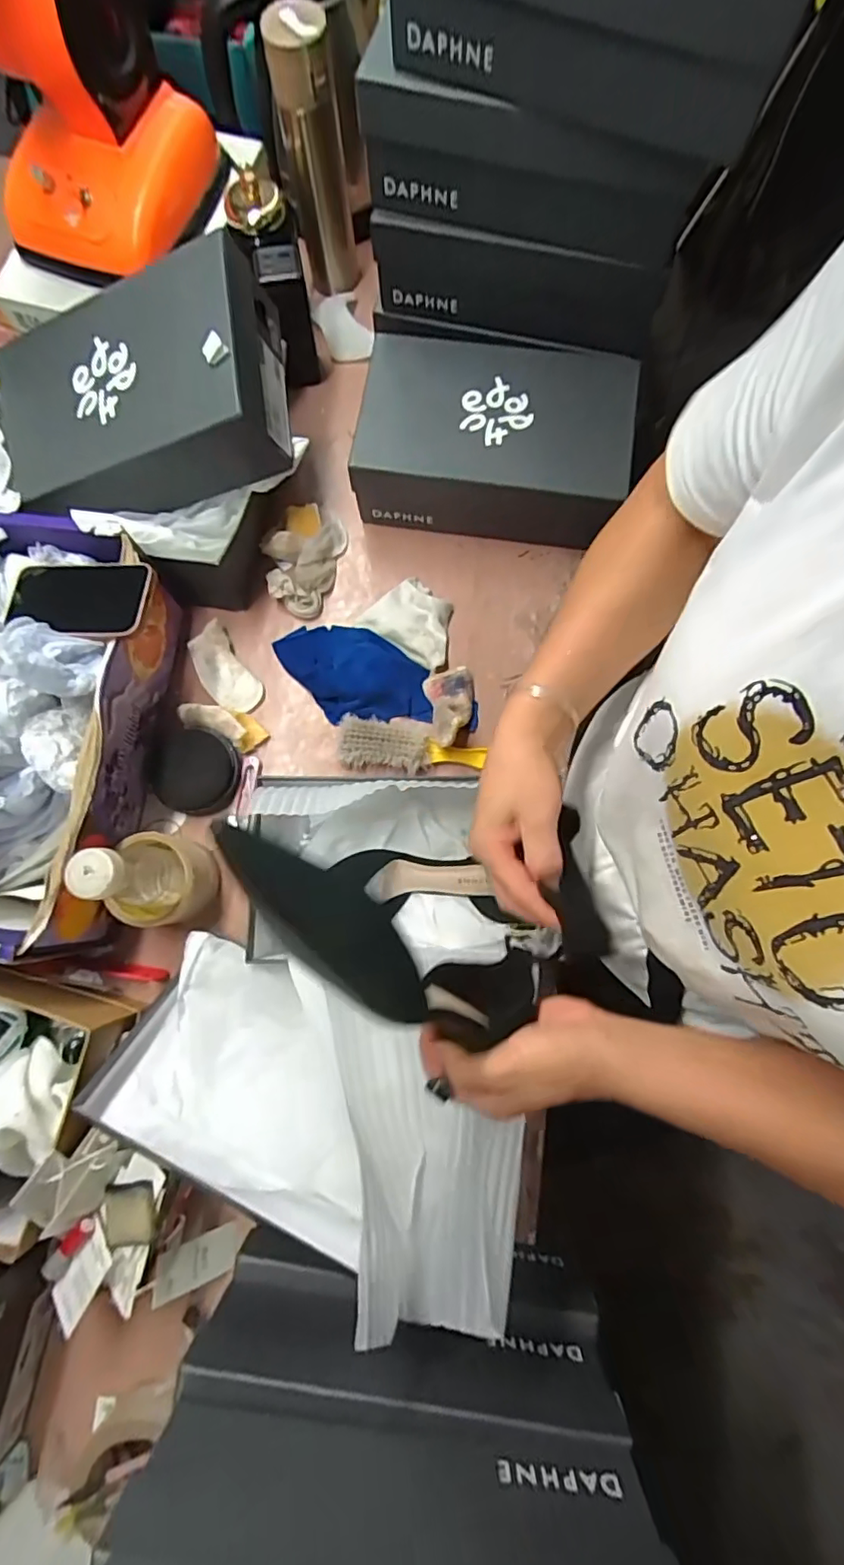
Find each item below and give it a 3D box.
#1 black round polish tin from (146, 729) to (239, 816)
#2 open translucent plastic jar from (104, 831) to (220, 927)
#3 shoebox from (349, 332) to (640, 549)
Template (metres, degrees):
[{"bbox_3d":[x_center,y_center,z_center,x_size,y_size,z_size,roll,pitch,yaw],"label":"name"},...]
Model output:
[{"bbox_3d":[-0.251,-0.012,0.639,0.091,0.023,0.091,1,88,-13],"label":"black round polish tin"},{"bbox_3d":[-0.258,0.101,0.594,0.079,0.079,0.091,5,79,1],"label":"open translucent plastic jar"},{"bbox_3d":[0.083,-0.398,0.675,0.294,0.106,0.190,9,79,2],"label":"shoebox"}]

